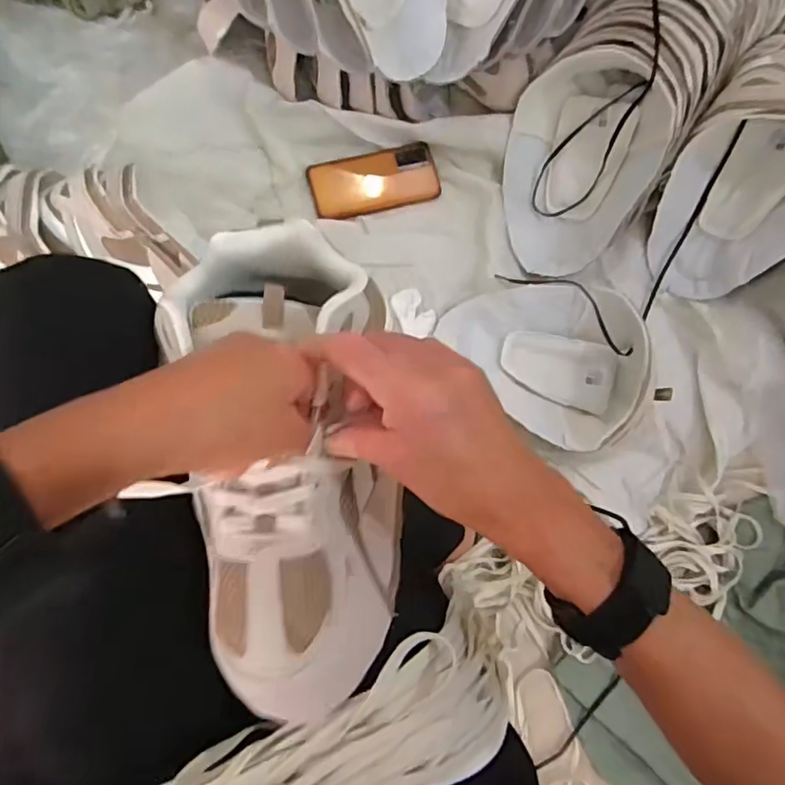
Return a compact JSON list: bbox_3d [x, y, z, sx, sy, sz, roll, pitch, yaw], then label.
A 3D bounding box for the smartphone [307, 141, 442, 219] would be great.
[{"bbox_3d":[-0.023,-0.273,0.748,0.164,0.012,0.078,-14,84,-7],"label":"smartphone"}]

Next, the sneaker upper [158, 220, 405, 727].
[{"bbox_3d":[-0.053,0.035,0.318,0.130,0.059,0.266,-6,81,-7],"label":"sneaker upper"}]

